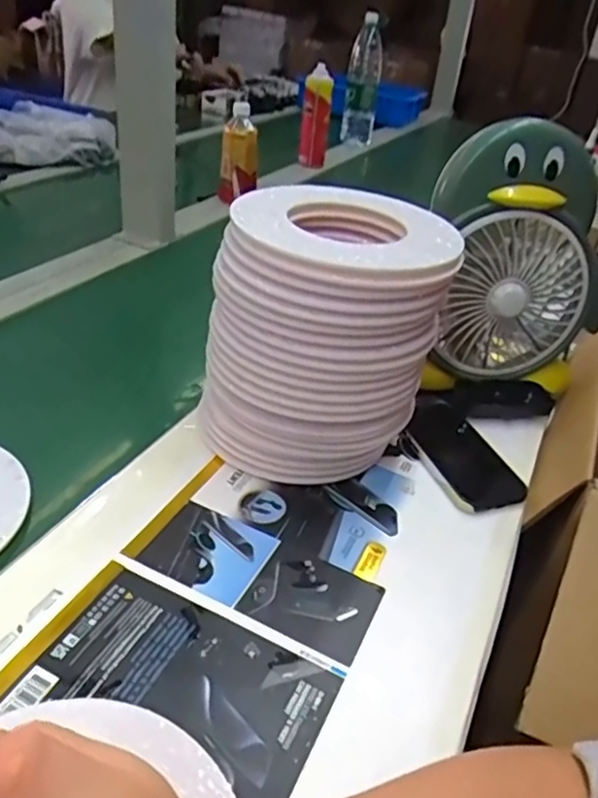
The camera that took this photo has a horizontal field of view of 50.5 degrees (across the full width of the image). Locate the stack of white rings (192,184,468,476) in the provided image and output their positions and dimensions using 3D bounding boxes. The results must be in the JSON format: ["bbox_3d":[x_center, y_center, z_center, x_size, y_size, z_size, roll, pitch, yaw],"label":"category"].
[{"bbox_3d":[0.022,-0.046,0.579,0.190,0.233,0.176,20,35,17],"label":"stack of white rings"}]

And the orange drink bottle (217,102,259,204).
[{"bbox_3d":[-0.116,-0.476,1.240,0.073,0.183,0.073,1,34,-11],"label":"orange drink bottle"}]

